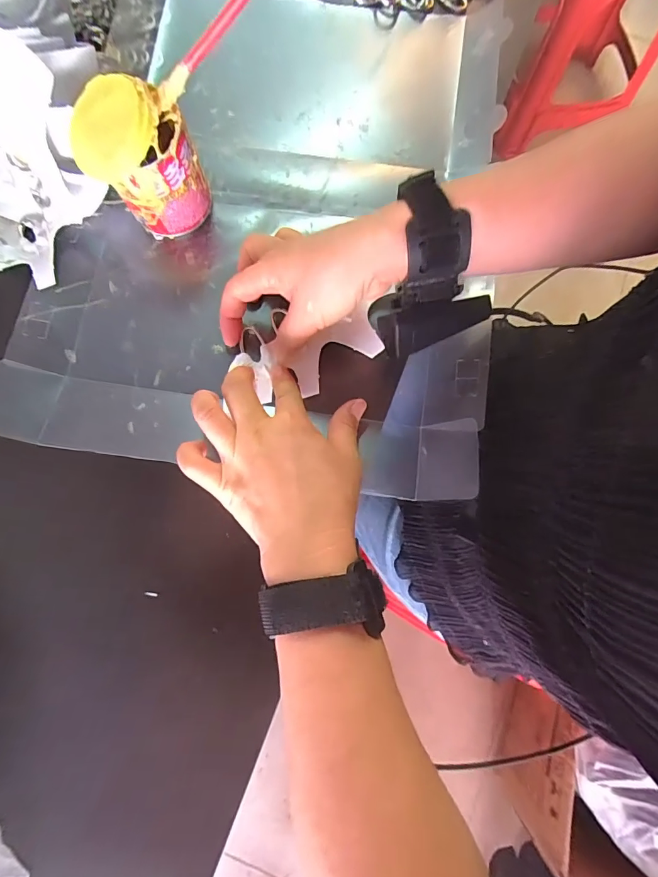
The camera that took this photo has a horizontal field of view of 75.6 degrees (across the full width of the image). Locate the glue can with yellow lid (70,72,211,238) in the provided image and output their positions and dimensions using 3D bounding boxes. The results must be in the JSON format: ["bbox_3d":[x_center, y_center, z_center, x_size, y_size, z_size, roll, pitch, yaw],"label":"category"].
[{"bbox_3d":[-0.132,-0.194,0.305,0.069,0.089,0.057,-37,81,-7],"label":"glue can with yellow lid"}]

